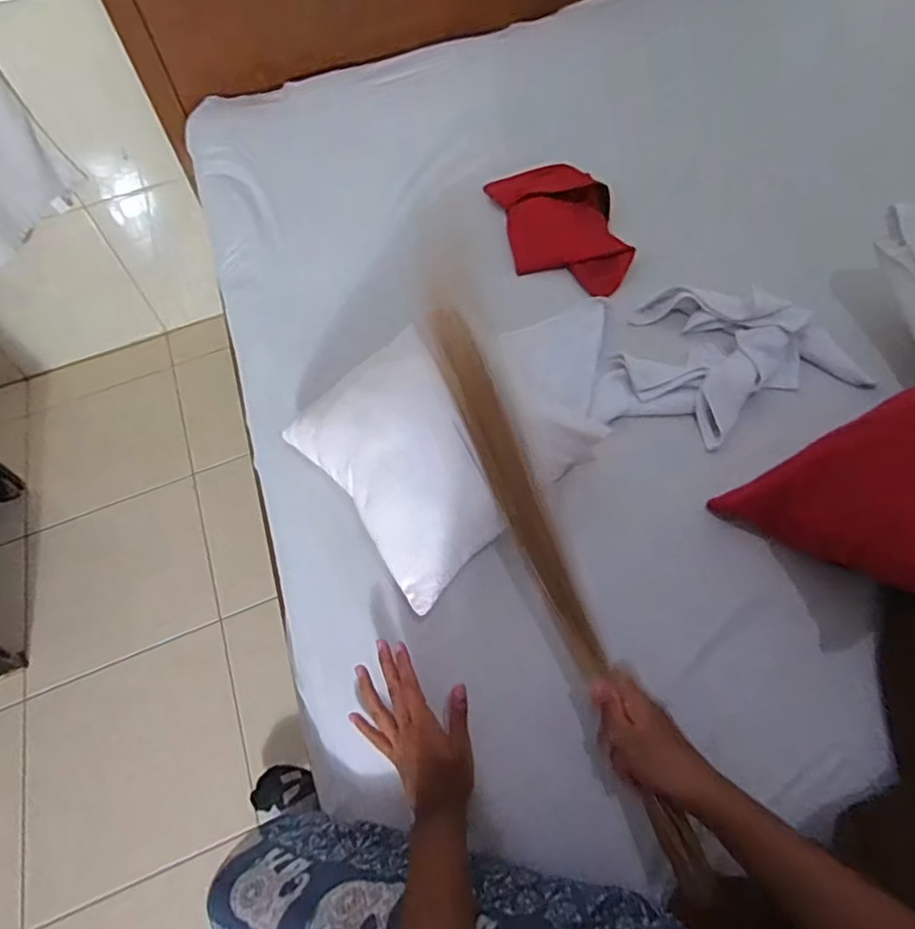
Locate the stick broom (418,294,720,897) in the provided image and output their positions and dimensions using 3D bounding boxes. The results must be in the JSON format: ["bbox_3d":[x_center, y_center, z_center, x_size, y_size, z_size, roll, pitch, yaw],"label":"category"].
[{"bbox_3d":[0.080,0.068,0.593,0.062,0.040,0.608,-18,64,-7],"label":"stick broom"}]

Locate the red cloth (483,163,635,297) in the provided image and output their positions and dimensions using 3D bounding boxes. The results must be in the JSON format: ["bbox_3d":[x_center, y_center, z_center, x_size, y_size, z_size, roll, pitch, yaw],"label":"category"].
[{"bbox_3d":[0.164,-0.378,0.945,0.169,0.050,0.268,-10,56,-2],"label":"red cloth"}]

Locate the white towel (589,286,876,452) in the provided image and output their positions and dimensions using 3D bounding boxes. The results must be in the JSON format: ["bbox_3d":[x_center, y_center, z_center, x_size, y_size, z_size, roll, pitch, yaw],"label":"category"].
[{"bbox_3d":[0.348,-0.124,0.756,0.297,0.039,0.248,16,59,15],"label":"white towel"}]

